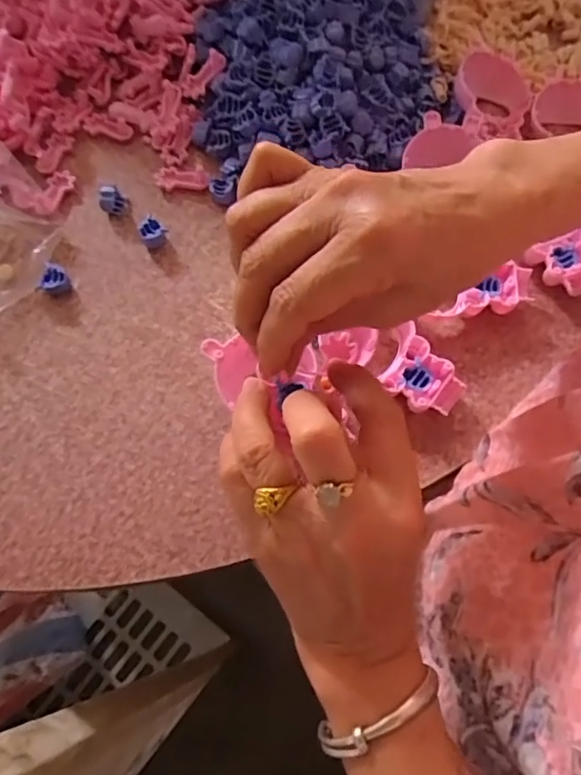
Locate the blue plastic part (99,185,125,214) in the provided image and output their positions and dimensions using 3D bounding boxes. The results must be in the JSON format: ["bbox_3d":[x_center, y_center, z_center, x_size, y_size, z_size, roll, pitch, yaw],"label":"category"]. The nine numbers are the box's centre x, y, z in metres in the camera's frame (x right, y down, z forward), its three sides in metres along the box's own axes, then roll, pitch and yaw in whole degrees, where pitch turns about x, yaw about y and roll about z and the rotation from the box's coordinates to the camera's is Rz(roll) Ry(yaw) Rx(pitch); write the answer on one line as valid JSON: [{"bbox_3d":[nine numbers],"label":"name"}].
[{"bbox_3d":[-0.129,-0.135,0.410,0.016,0.017,0.014,-17,69,-6],"label":"blue plastic part"}]

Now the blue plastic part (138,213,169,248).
[{"bbox_3d":[-0.098,-0.111,0.405,0.018,0.014,0.021,-26,71,-9],"label":"blue plastic part"}]

